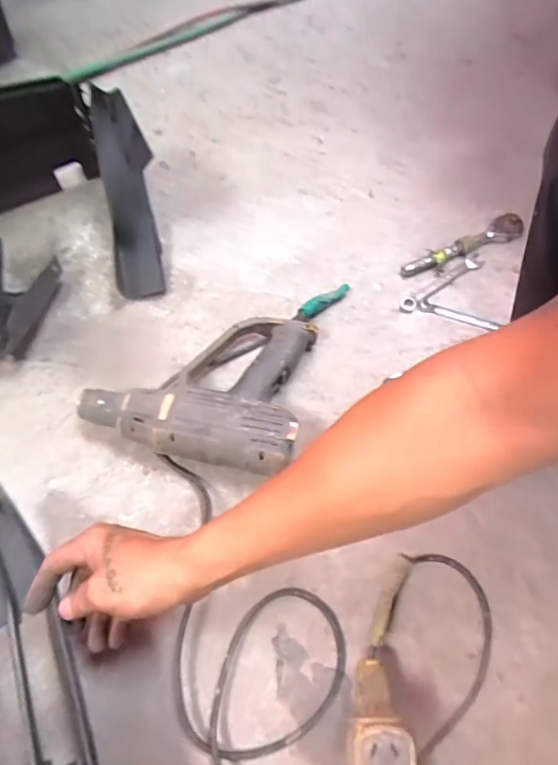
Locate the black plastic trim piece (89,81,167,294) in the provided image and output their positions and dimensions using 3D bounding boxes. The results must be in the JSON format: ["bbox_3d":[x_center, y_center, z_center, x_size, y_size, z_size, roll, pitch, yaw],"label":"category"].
[{"bbox_3d":[-0.183,-0.229,0.637,0.069,0.236,0.087,-5,30,-4],"label":"black plastic trim piece"}]

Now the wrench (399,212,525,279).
[{"bbox_3d":[0.255,-0.187,0.714,0.193,0.023,0.039,-27,68,-14],"label":"wrench"}]

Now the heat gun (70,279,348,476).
[{"bbox_3d":[-0.062,-0.040,0.604,0.231,0.069,0.290,20,65,7],"label":"heat gun"}]

